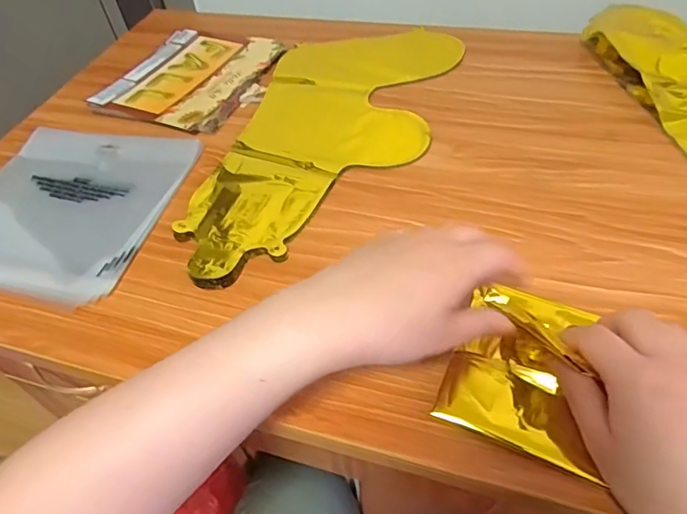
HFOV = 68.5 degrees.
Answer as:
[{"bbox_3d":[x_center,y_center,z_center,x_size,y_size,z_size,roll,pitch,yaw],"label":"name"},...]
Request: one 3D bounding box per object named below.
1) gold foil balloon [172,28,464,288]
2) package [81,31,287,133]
[{"bbox_3d":[-0.018,-0.131,0.519,0.197,0.012,0.415,12,53,16],"label":"gold foil balloon"},{"bbox_3d":[-0.185,-0.219,0.610,0.169,0.010,0.187,15,53,18],"label":"package"}]

